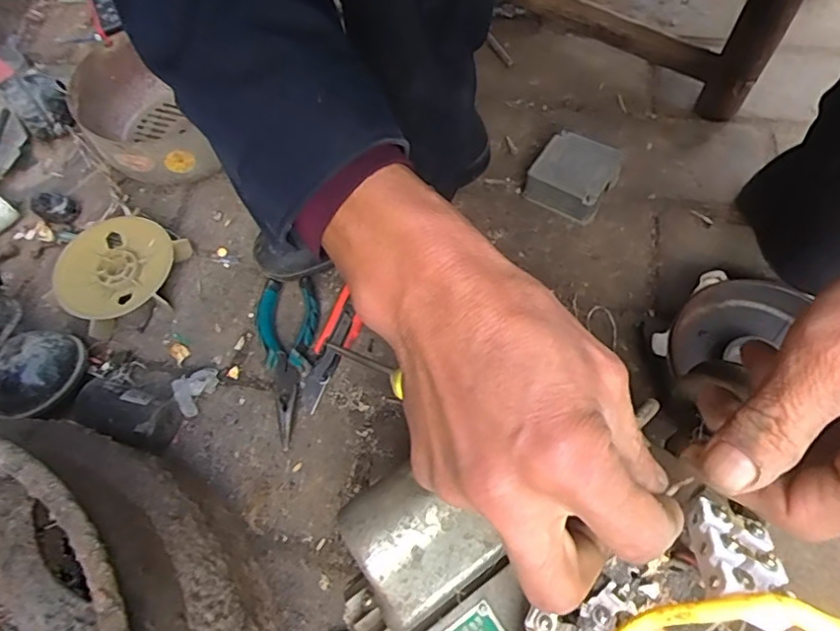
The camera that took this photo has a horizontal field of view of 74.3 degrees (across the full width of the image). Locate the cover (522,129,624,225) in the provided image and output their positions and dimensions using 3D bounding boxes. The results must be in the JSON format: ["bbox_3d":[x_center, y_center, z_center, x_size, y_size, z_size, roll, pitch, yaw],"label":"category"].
[{"bbox_3d":[0.151,-0.138,0.550,0.074,0.042,0.076,28,68,17],"label":"cover"}]

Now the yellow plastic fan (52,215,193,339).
[{"bbox_3d":[-0.288,-0.039,0.532,0.109,0.036,0.123,3,63,6],"label":"yellow plastic fan"}]

